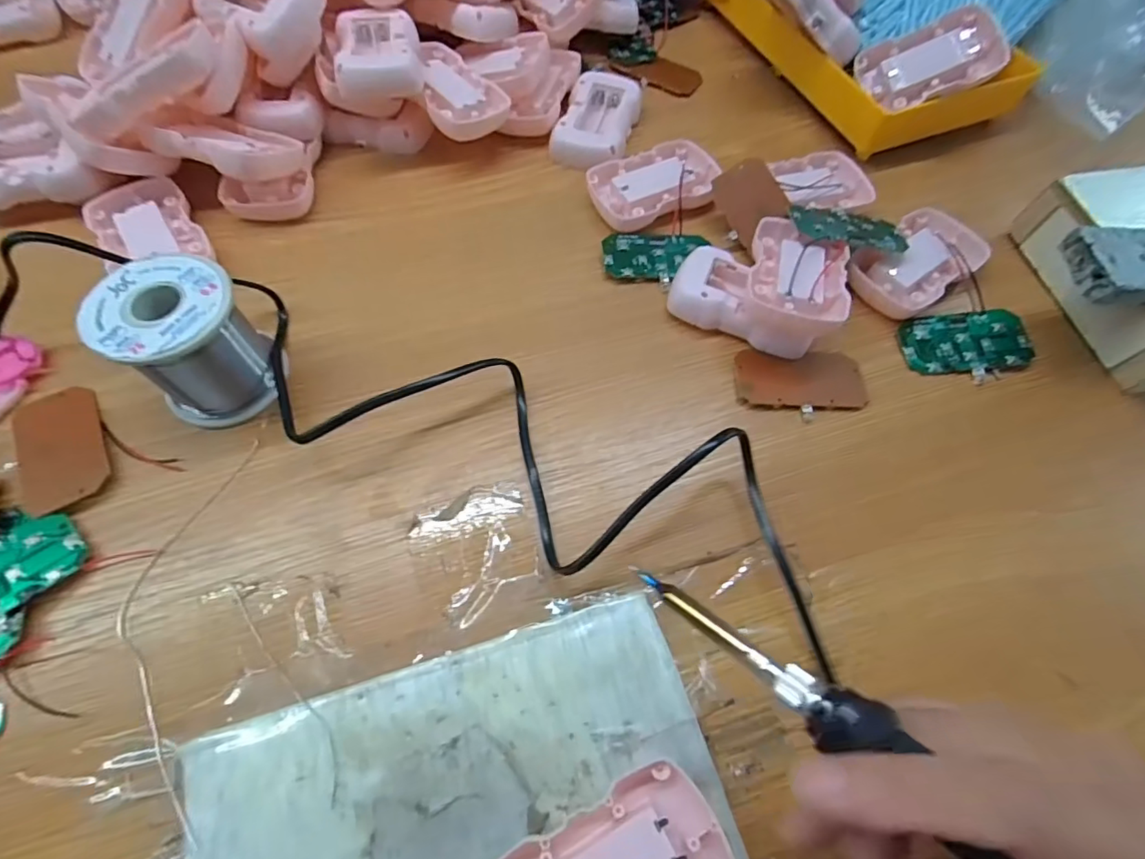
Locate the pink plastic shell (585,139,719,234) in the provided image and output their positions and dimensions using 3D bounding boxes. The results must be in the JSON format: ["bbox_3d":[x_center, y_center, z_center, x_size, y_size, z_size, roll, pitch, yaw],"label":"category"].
[{"bbox_3d":[0.056,-0.167,0.365,0.085,0.017,0.058,-24,67,-14],"label":"pink plastic shell"}]

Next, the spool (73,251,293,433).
[{"bbox_3d":[-0.190,-0.045,0.269,0.059,0.063,0.058,1,63,-2],"label":"spool"}]

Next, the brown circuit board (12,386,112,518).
[{"bbox_3d":[-0.263,0.008,0.273,0.039,0.008,0.076,-28,67,-15],"label":"brown circuit board"}]

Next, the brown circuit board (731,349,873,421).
[{"bbox_3d":[0.131,-0.026,0.307,0.074,0.005,0.041,1,63,-1],"label":"brown circuit board"}]

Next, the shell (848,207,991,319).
[{"bbox_3d":[0.219,-0.106,0.339,0.090,0.018,0.054,-35,69,-18],"label":"shell"}]

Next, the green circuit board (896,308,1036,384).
[{"bbox_3d":[0.234,-0.050,0.319,0.072,0.005,0.043,-3,69,5],"label":"green circuit board"}]

